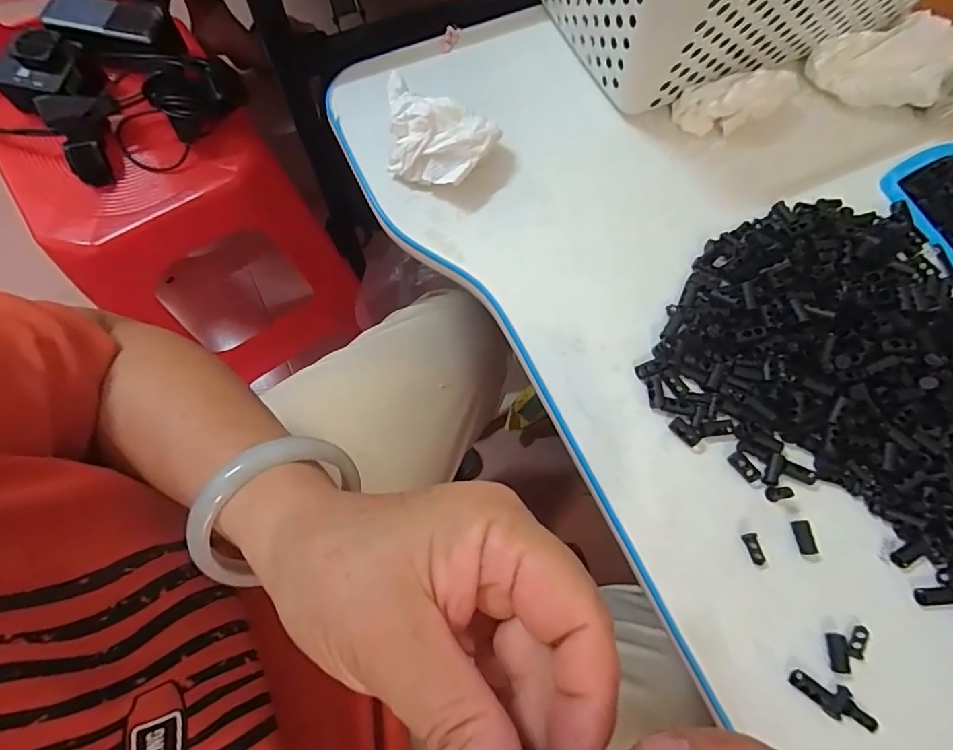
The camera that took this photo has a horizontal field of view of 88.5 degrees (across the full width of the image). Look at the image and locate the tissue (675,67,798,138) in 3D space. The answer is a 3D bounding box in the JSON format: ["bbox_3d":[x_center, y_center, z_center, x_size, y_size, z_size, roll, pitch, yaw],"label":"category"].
[{"bbox_3d":[0.186,-0.196,0.349,0.081,0.028,0.031,-7,74,-2],"label":"tissue"}]

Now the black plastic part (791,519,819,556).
[{"bbox_3d":[0.184,0.091,0.274,0.007,0.006,0.019,-8,74,-5],"label":"black plastic part"}]

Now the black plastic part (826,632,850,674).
[{"bbox_3d":[0.189,0.146,0.256,0.009,0.004,0.019,11,62,3],"label":"black plastic part"}]

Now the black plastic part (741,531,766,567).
[{"bbox_3d":[0.155,0.097,0.272,0.008,0.005,0.017,-18,75,-5],"label":"black plastic part"}]

